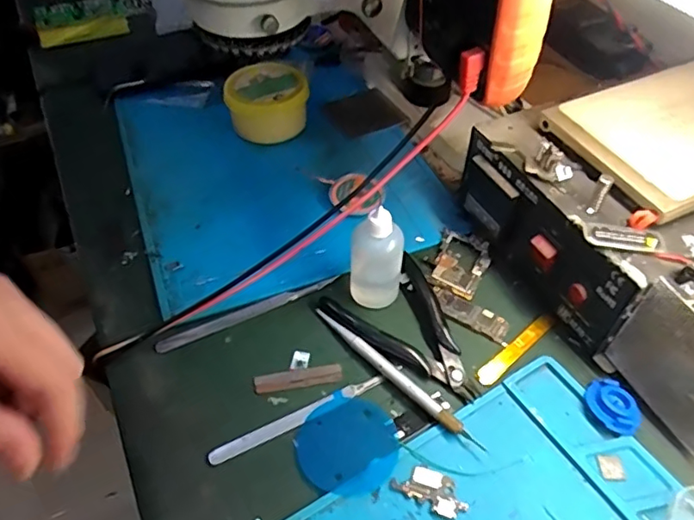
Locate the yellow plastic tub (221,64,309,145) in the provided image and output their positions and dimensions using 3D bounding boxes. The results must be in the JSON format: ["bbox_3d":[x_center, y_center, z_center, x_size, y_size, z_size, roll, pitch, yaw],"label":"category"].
[{"bbox_3d":[-0.076,-0.149,0.532,0.076,0.054,0.063,-8,49,-5],"label":"yellow plastic tub"}]

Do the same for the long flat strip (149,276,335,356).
[{"bbox_3d":[-0.070,0.037,0.404,0.134,0.008,0.008,-22,52,-17],"label":"long flat strip"}]

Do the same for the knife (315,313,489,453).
[{"bbox_3d":[0.030,0.073,0.363,0.009,0.010,0.136,-36,57,-26],"label":"knife"}]

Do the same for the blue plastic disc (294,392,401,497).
[{"bbox_3d":[0.000,0.110,0.339,0.060,0.004,0.061,-1,49,1],"label":"blue plastic disc"}]

